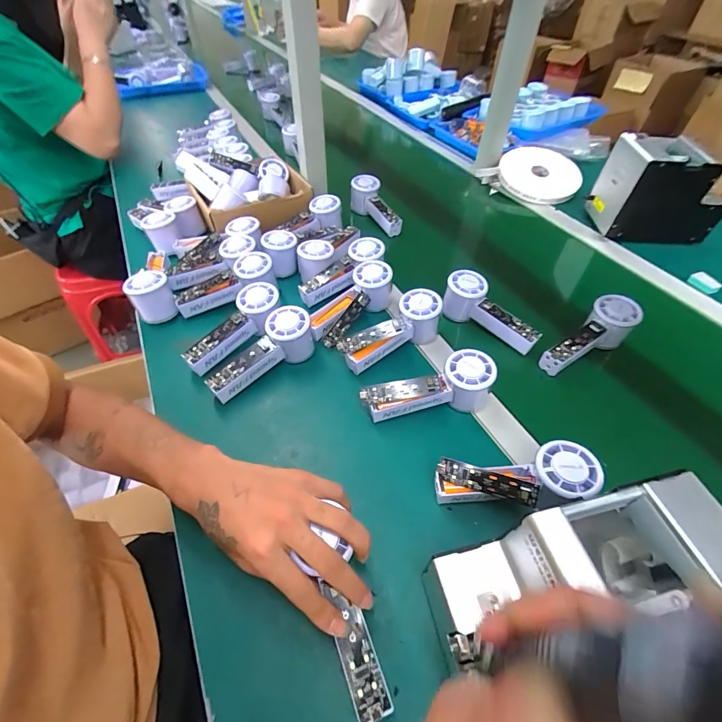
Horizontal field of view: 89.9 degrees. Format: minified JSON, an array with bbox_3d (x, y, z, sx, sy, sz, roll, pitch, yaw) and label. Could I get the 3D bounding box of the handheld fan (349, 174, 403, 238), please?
[{"bbox_3d":[0.029,-0.303,0.715,0.053,0.059,0.156,-17,53,-14],"label":"handheld fan"}]

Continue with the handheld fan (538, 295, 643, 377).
[{"bbox_3d":[0.306,-0.033,0.489,0.140,0.066,0.056,-25,56,-20],"label":"handheld fan"}]

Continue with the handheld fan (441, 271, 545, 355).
[{"bbox_3d":[0.189,-0.069,0.525,0.143,0.067,0.044,32,57,23],"label":"handheld fan"}]

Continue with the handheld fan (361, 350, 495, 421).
[{"bbox_3d":[0.079,0.032,0.429,0.151,0.062,0.047,-6,51,-5],"label":"handheld fan"}]

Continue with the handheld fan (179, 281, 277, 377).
[{"bbox_3d":[-0.172,-0.039,0.494,0.050,0.051,0.142,36,72,16],"label":"handheld fan"}]

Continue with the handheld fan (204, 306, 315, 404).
[{"bbox_3d":[-0.128,-0.009,0.462,0.143,0.063,0.047,-35,60,-26],"label":"handheld fan"}]

